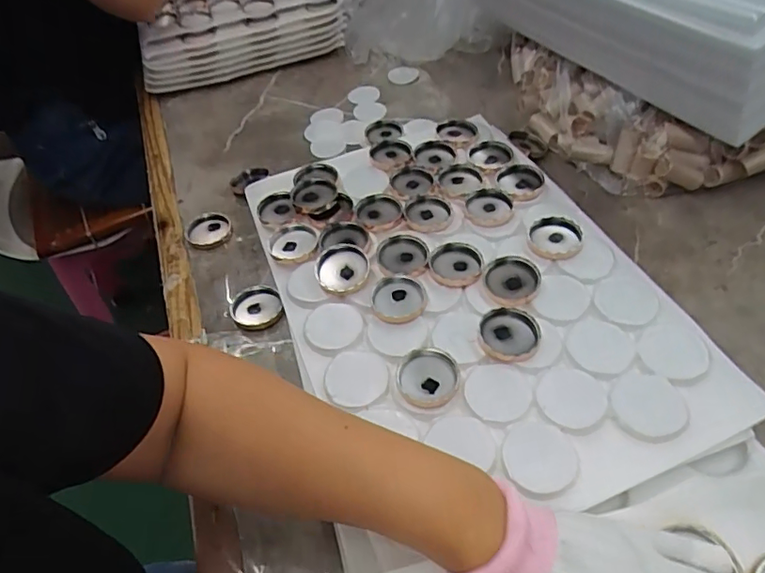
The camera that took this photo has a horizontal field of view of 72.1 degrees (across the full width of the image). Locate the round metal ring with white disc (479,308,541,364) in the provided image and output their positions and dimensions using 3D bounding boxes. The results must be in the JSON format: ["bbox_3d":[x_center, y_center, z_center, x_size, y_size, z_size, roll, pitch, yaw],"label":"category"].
[{"bbox_3d":[0.103,0.039,0.426,0.045,0.008,0.047,-3,50,4],"label":"round metal ring with white disc"}]

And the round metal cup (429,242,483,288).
[{"bbox_3d":[0.067,-0.021,0.482,0.046,0.007,0.048,-3,50,4],"label":"round metal cup"}]

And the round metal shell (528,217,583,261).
[{"bbox_3d":[0.162,-0.046,0.491,0.046,0.011,0.045,-3,50,4],"label":"round metal shell"}]

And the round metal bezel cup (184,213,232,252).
[{"bbox_3d":[-0.191,-0.061,0.577,0.051,0.011,0.049,-3,50,4],"label":"round metal bezel cup"}]

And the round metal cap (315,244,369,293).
[{"bbox_3d":[-0.037,-0.016,0.484,0.048,0.011,0.051,-3,50,4],"label":"round metal cap"}]

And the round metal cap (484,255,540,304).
[{"bbox_3d":[0.114,-0.007,0.460,0.044,0.010,0.048,4,51,10],"label":"round metal cap"}]

